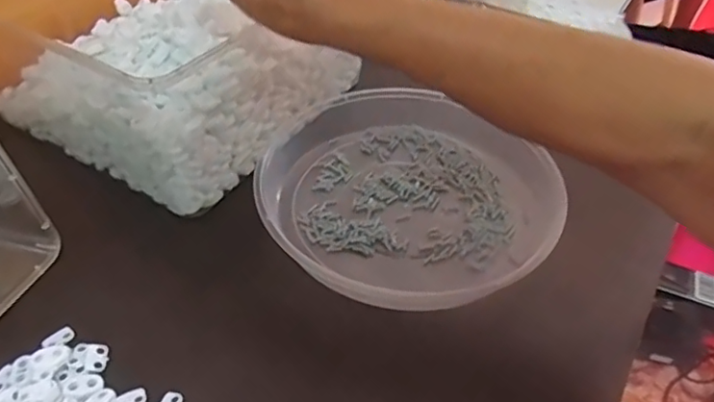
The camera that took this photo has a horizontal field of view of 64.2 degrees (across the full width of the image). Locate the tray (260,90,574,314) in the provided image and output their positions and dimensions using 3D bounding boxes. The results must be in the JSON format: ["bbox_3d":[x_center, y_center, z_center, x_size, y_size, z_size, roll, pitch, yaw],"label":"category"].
[{"bbox_3d":[0.043,-0.022,0.468,0.227,0.039,0.247,1,44,-1],"label":"tray"}]

